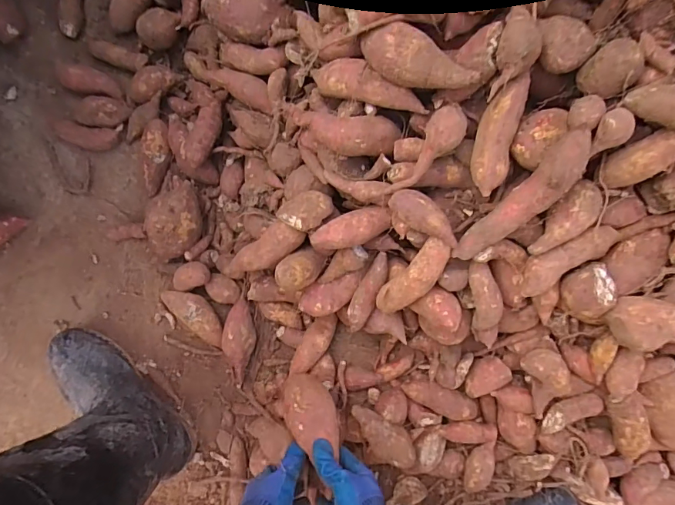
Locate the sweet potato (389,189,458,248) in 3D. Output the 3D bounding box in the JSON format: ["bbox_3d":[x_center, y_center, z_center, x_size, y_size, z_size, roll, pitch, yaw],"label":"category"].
[{"bbox_3d":[0.094,-0.035,0.490,0.036,0.033,0.084,-37,90,-5],"label":"sweet potato"}]

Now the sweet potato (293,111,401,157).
[{"bbox_3d":[0.013,-0.129,0.484,0.115,0.035,0.045,1,87,-4],"label":"sweet potato"}]

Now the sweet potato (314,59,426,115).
[{"bbox_3d":[0.031,-0.177,0.471,0.131,0.038,0.034,22,86,11],"label":"sweet potato"}]

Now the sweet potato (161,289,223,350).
[{"bbox_3d":[-0.210,0.091,0.658,0.114,0.047,0.047,44,85,-1],"label":"sweet potato"}]

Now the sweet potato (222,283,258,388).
[{"bbox_3d":[-0.144,0.123,0.650,0.045,0.047,0.141,6,87,-4],"label":"sweet potato"}]

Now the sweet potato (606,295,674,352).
[{"bbox_3d":[0.338,0.078,0.486,0.048,0.050,0.056,-2,87,-4],"label":"sweet potato"}]

